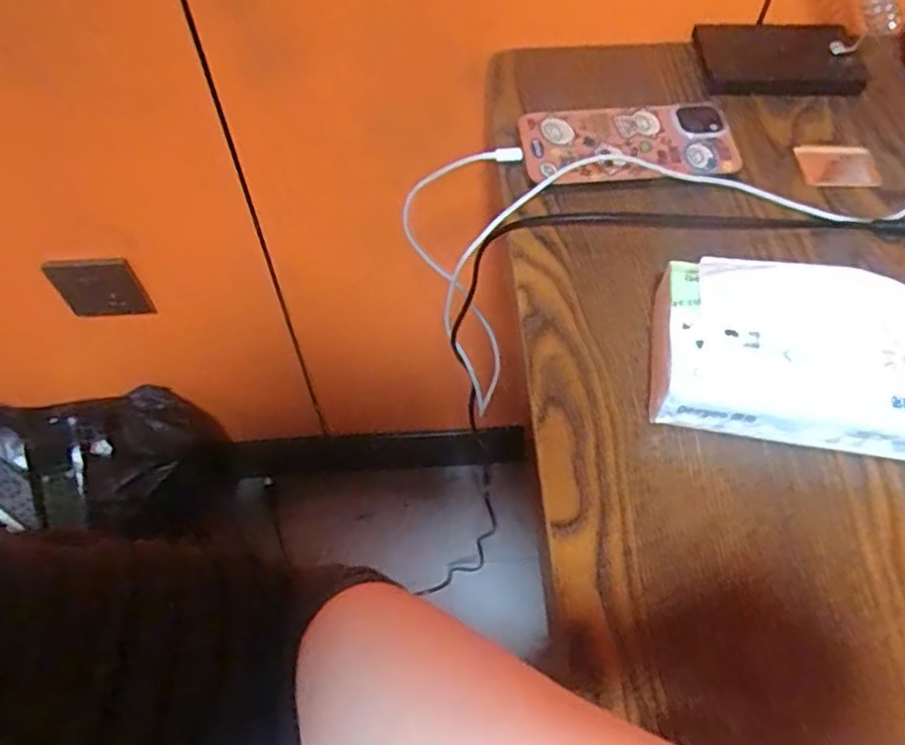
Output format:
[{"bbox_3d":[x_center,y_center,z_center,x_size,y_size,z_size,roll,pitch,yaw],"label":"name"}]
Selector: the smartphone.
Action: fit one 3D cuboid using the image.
[{"bbox_3d":[0.116,-0.154,0.472,0.140,0.015,0.065,-5,67,-5],"label":"smartphone"}]

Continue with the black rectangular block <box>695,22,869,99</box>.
[{"bbox_3d":[0.238,-0.230,0.517,0.113,0.017,0.068,-5,58,-3],"label":"black rectangular block"}]

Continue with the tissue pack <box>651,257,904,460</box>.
[{"bbox_3d":[0.186,-0.011,0.376,0.151,0.046,0.096,8,58,5],"label":"tissue pack"}]

